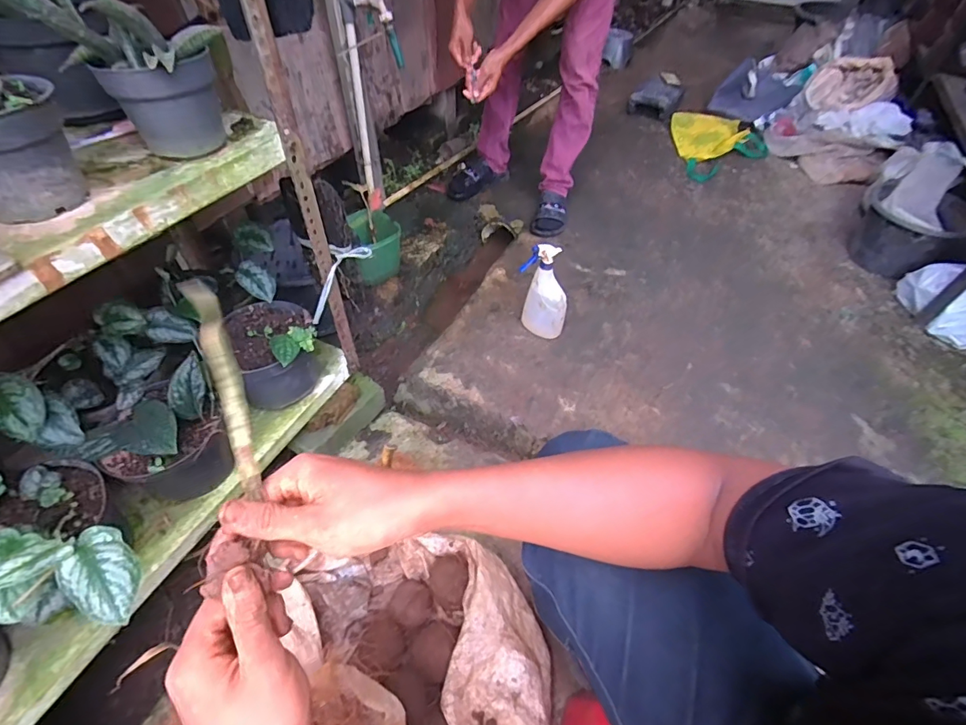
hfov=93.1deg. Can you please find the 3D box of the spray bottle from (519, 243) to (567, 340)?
[{"bbox_3d":[0.158,-0.183,1.175,0.118,0.267,0.068,10,38,16],"label":"spray bottle"}]

